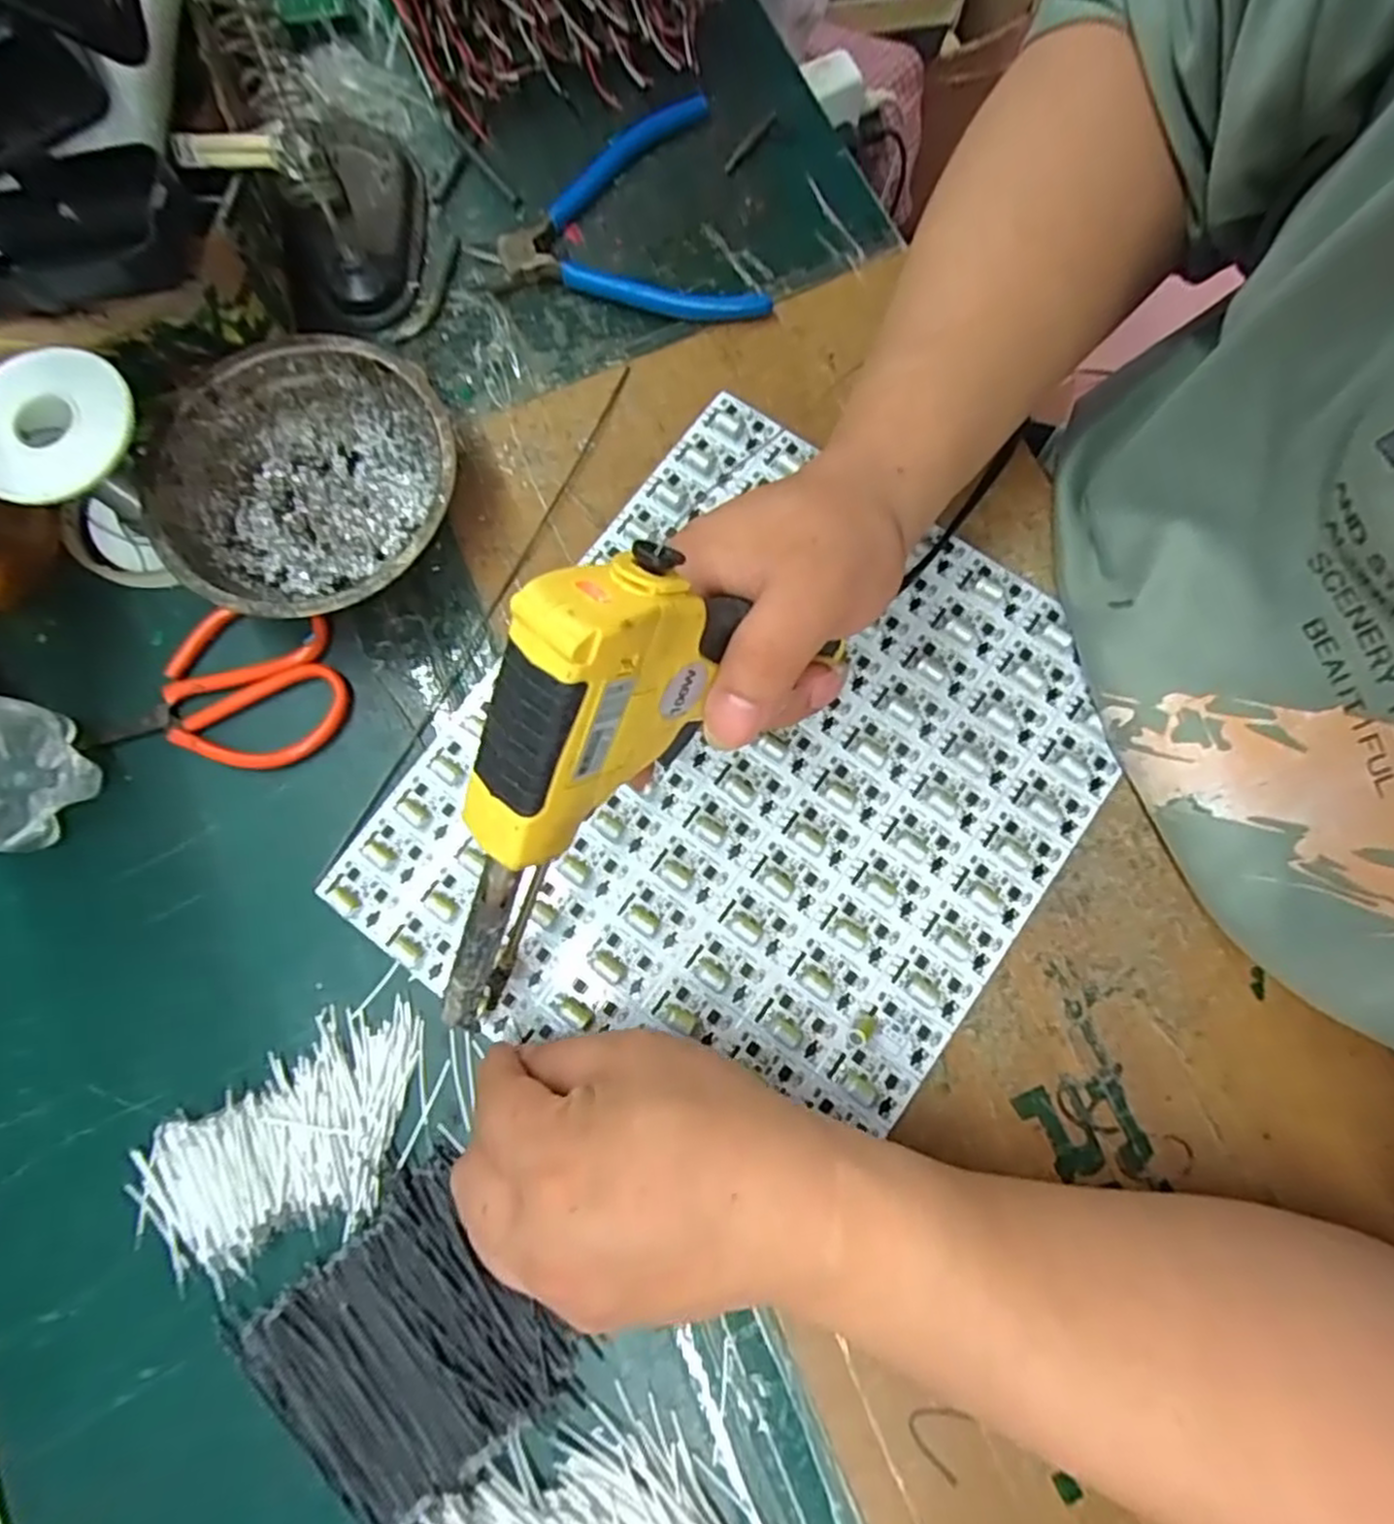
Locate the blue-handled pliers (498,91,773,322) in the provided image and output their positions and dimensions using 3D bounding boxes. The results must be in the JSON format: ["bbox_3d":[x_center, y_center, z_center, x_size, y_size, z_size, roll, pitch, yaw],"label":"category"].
[{"bbox_3d":[-0.037,-0.263,0.367,0.119,0.013,0.125,-17,79,-2],"label":"blue-handled pliers"}]

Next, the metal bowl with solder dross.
[{"bbox_3d":[-0.171,-0.118,0.326,0.131,0.038,0.124,0,79,1],"label":"metal bowl with solder dross"}]

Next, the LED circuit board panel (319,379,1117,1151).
[{"bbox_3d":[0.023,0.007,0.313,0.244,0.006,0.281,35,82,8],"label":"LED circuit board panel"}]

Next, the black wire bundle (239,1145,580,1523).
[{"bbox_3d":[-0.110,0.217,0.273,0.095,0.008,0.093,-39,81,-7],"label":"black wire bundle"}]

